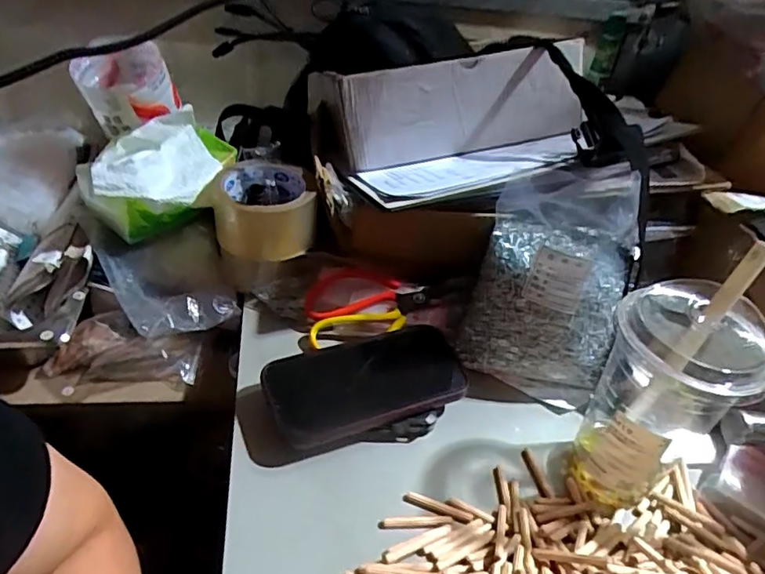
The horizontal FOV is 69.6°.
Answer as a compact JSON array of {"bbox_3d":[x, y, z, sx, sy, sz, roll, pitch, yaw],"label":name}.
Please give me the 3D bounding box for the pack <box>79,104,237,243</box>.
[{"bbox_3d":[-0.210,-0.104,0.533,0.134,0.081,0.095,-24,49,-33],"label":"pack"}]

